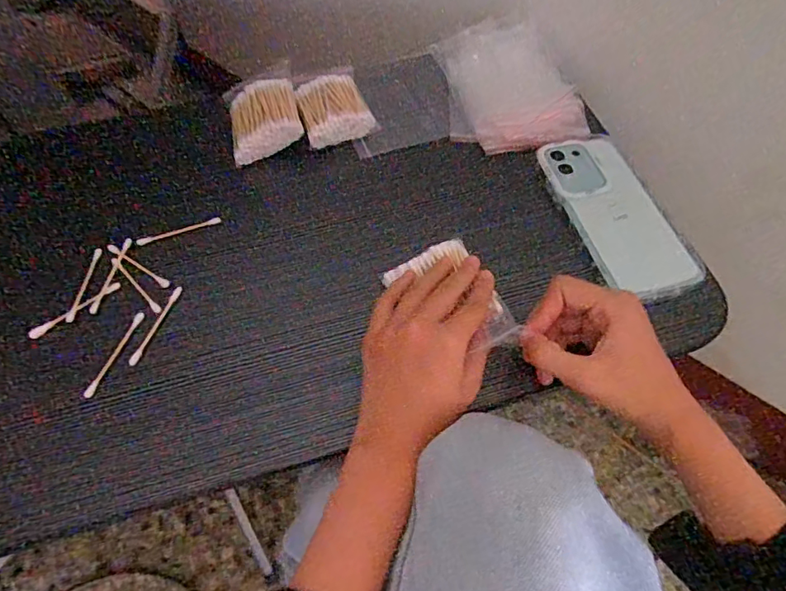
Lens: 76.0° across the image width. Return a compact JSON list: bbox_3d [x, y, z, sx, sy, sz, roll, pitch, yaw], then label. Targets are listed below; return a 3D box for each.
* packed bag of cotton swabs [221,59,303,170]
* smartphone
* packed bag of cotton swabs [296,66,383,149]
[{"bbox_3d":[-0.123,-0.174,0.477,0.065,0.029,0.091,-16,61,-5],"label":"packed bag of cotton swabs"},{"bbox_3d":[0.186,-0.073,0.418,0.077,0.006,0.162,-16,61,-5],"label":"smartphone"},{"bbox_3d":[-0.058,-0.183,0.481,0.065,0.017,0.086,-20,61,-8],"label":"packed bag of cotton swabs"}]

